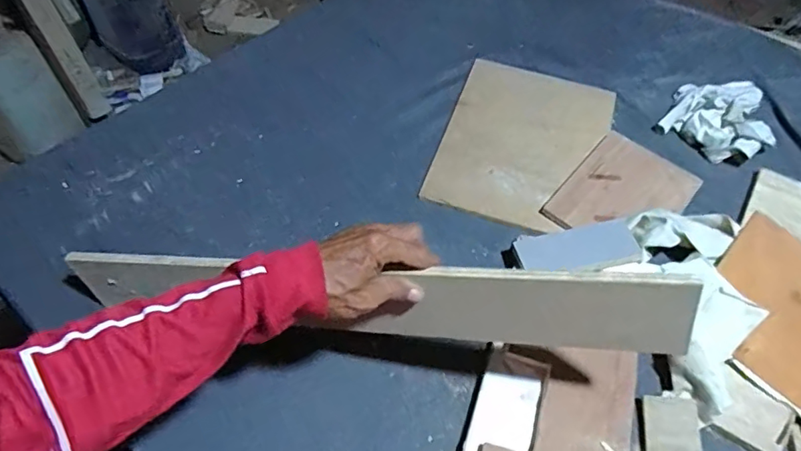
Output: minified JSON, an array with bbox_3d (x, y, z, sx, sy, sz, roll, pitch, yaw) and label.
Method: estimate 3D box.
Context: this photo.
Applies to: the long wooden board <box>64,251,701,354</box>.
[{"bbox_3d":[-0.060,0.067,0.513,0.608,0.093,0.027,2,54,16],"label":"long wooden board"}]

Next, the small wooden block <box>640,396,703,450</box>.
[{"bbox_3d":[0.289,0.229,0.567,0.055,0.010,0.087,-1,65,17],"label":"small wooden block"}]

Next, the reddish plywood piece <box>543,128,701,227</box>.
[{"bbox_3d":[0.317,-0.047,0.756,0.144,0.010,0.204,37,61,23],"label":"reddish plywood piece"}]

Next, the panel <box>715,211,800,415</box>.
[{"bbox_3d":[0.456,0.100,0.635,0.169,0.006,0.190,40,74,20],"label":"panel"}]

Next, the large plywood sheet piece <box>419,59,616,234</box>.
[{"bbox_3d":[0.190,-0.137,0.823,0.231,0.012,0.319,17,55,11],"label":"large plywood sheet piece"}]

